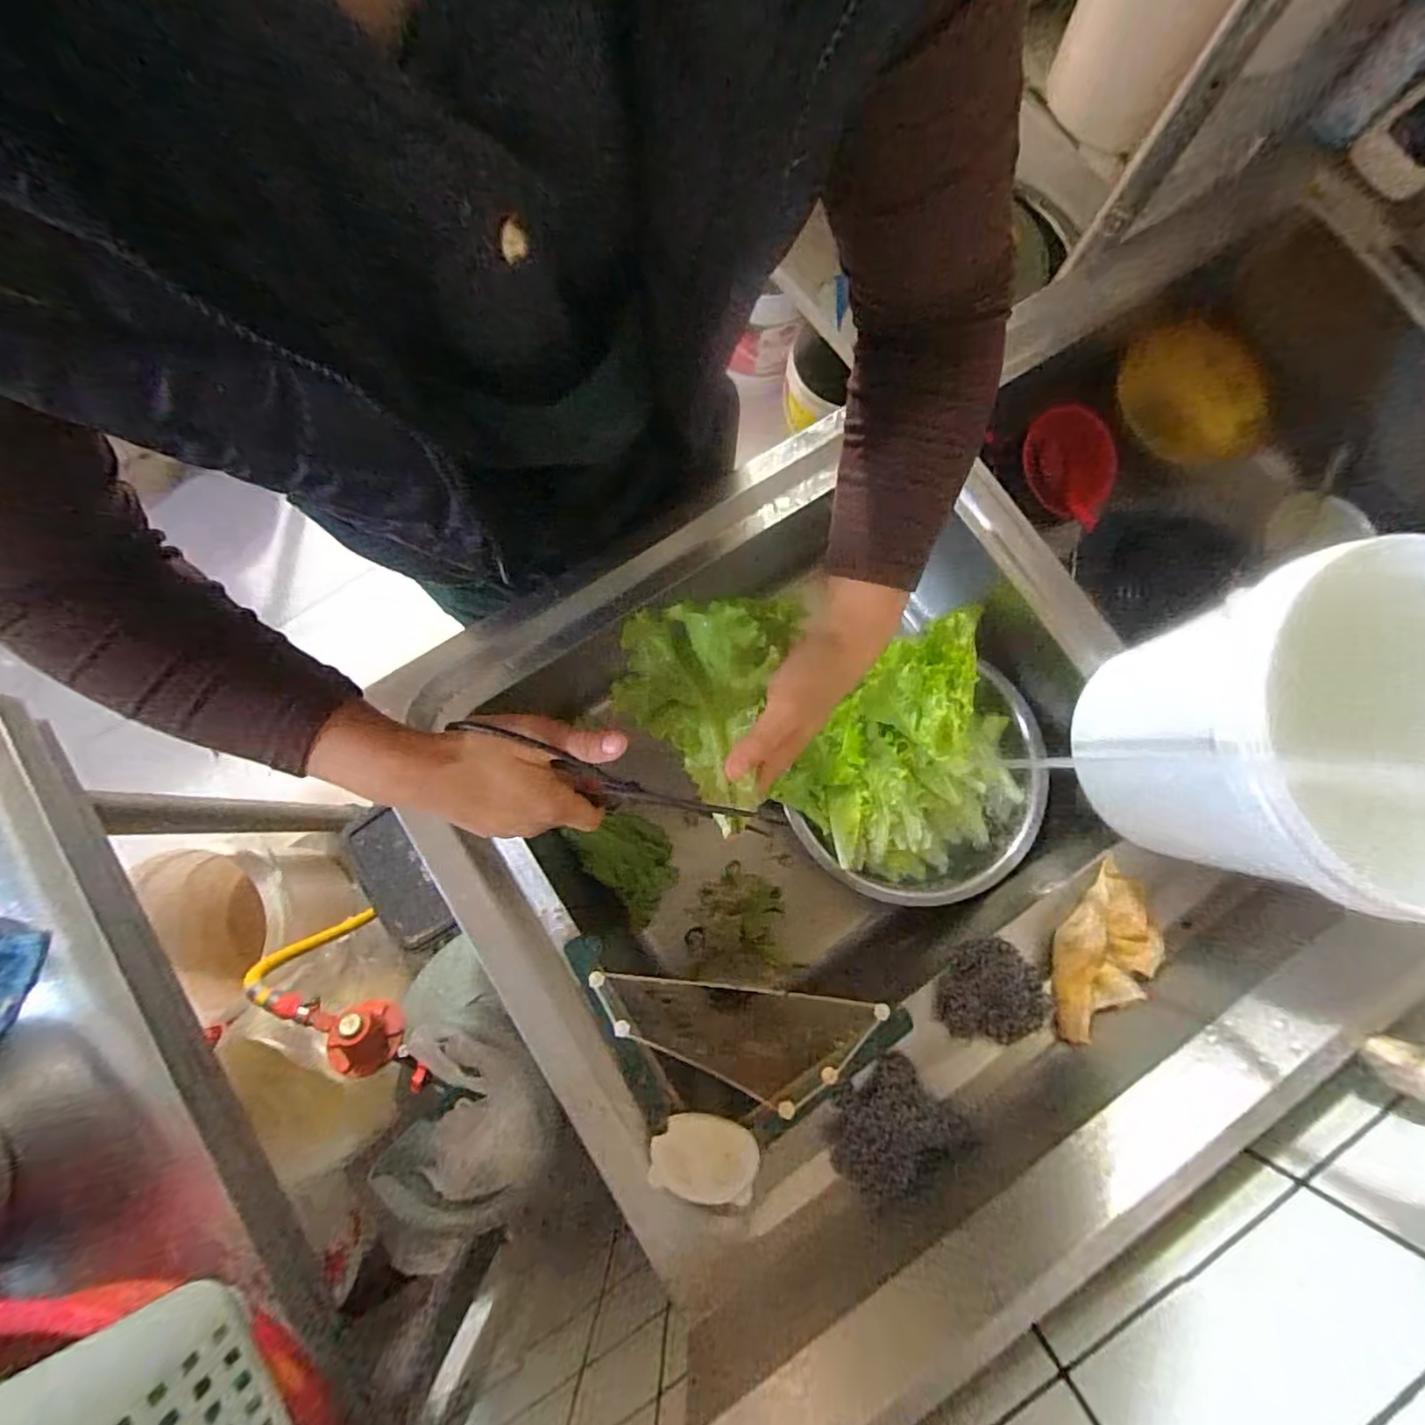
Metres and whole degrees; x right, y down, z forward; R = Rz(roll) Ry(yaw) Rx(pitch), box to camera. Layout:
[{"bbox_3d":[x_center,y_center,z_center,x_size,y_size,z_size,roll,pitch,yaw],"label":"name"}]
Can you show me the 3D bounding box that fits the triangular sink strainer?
[{"bbox_3d":[0.008,0.298,0.530,0.280,0.092,0.159,12,80,1],"label":"triangular sink strainer"}]

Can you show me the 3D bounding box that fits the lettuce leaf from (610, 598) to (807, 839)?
[{"bbox_3d":[-0.015,-0.009,0.423,0.118,0.025,0.150,11,76,22],"label":"lettuce leaf"}]

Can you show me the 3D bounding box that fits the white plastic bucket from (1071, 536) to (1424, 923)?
[{"bbox_3d":[0.420,0.021,0.456,0.234,0.189,0.217,-15,81,-4],"label":"white plastic bucket"}]

